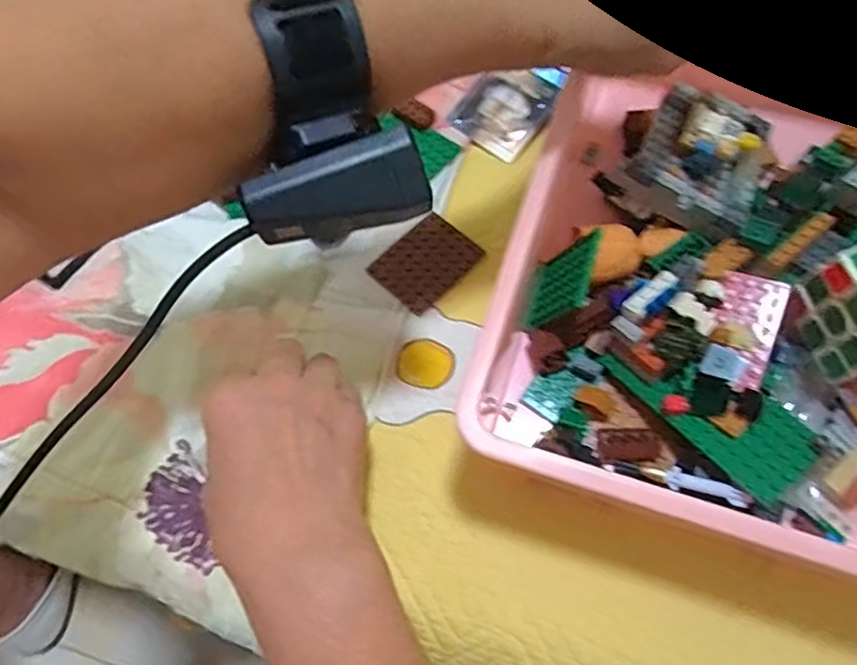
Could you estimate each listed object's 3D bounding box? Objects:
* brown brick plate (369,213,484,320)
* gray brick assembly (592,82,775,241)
[{"bbox_3d":[-0.001,-0.045,0.429,0.046,0.009,0.064,39,72,19],"label":"brown brick plate"},{"bbox_3d":[0.155,-0.105,0.391,0.088,0.035,0.087,23,68,13],"label":"gray brick assembly"}]

